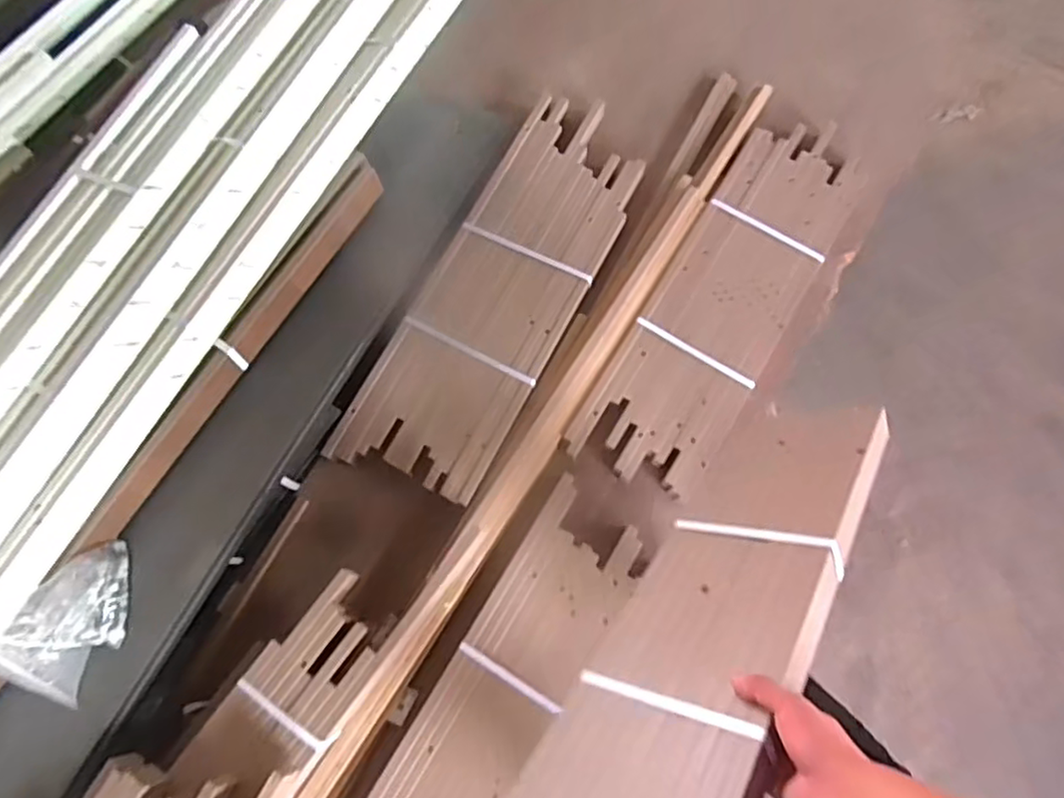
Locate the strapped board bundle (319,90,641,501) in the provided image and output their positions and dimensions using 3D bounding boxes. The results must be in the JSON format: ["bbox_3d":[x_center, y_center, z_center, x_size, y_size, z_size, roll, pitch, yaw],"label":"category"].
[{"bbox_3d":[-0.039,-0.228,1.298,0.282,0.057,0.894,26,76,9],"label":"strapped board bundle"}]

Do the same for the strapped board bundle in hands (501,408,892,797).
[{"bbox_3d":[0.191,0.252,0.702,0.225,0.036,0.821,-1,31,38],"label":"strapped board bundle in hands"}]

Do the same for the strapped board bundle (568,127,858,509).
[{"bbox_3d":[0.400,-0.205,1.299,0.262,0.060,0.834,31,77,10],"label":"strapped board bundle"}]

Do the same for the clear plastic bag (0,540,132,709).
[{"bbox_3d":[-0.665,0.327,0.958,0.052,0.170,0.202,2,37,44],"label":"clear plastic bag"}]

